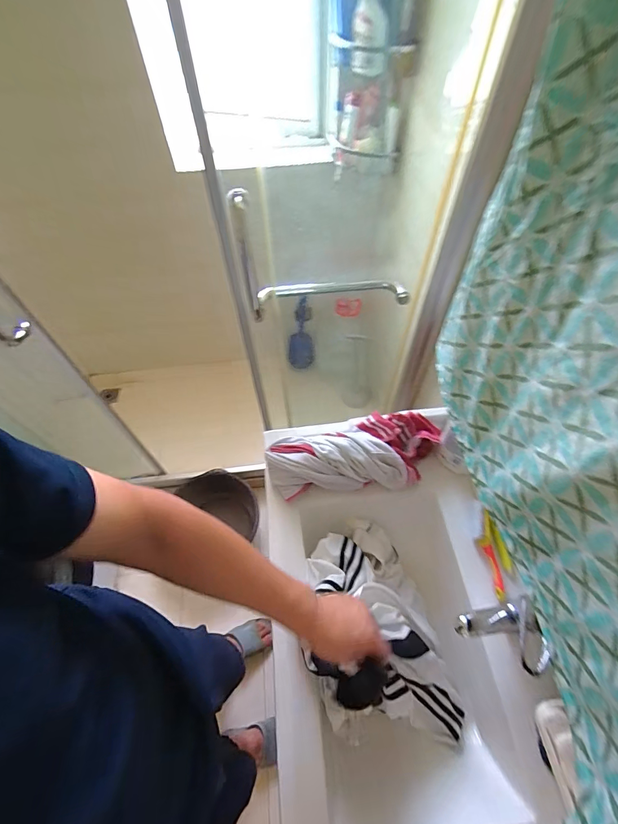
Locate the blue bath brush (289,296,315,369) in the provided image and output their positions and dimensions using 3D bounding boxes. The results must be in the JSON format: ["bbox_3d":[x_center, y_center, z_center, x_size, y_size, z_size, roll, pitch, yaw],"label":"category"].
[{"bbox_3d":[-0.042,-0.366,1.778,0.132,0.418,0.056,-3,57,-1],"label":"blue bath brush"}]

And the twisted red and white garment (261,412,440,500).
[{"bbox_3d":[0.097,0.085,0.745,0.357,0.088,0.145,-9,58,-5],"label":"twisted red and white garment"}]

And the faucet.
[{"bbox_3d":[0.291,0.340,0.546,0.126,0.089,0.086,-11,58,-6],"label":"faucet"}]

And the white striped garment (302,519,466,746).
[{"bbox_3d":[0.110,0.383,0.648,0.227,0.149,0.359,-12,58,-7],"label":"white striped garment"}]

